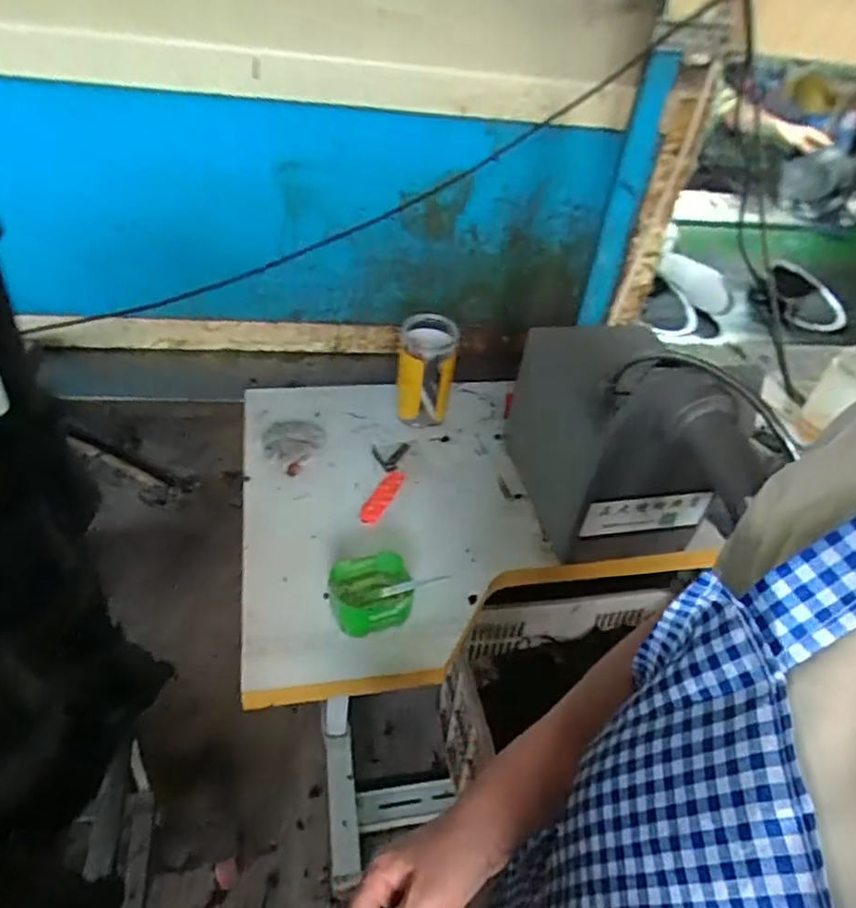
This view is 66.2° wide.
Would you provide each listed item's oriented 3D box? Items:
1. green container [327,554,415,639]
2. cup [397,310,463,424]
[{"bbox_3d":[-0.069,0.171,0.776,0.092,0.065,0.087,5,38,-4],"label":"green container"},{"bbox_3d":[-0.005,-0.116,1.023,0.085,0.173,0.082,6,38,-2],"label":"cup"}]

